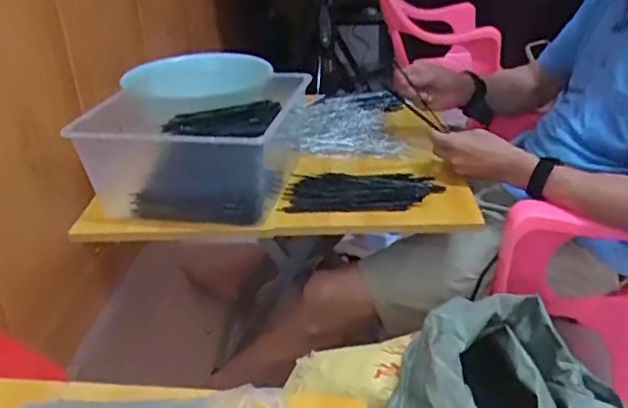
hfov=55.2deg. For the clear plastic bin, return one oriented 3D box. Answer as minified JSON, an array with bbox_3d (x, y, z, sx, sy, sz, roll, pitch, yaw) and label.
[{"bbox_3d":[-0.174,-0.081,0.897,0.276,0.147,0.283,5,29,13],"label":"clear plastic bin"}]

